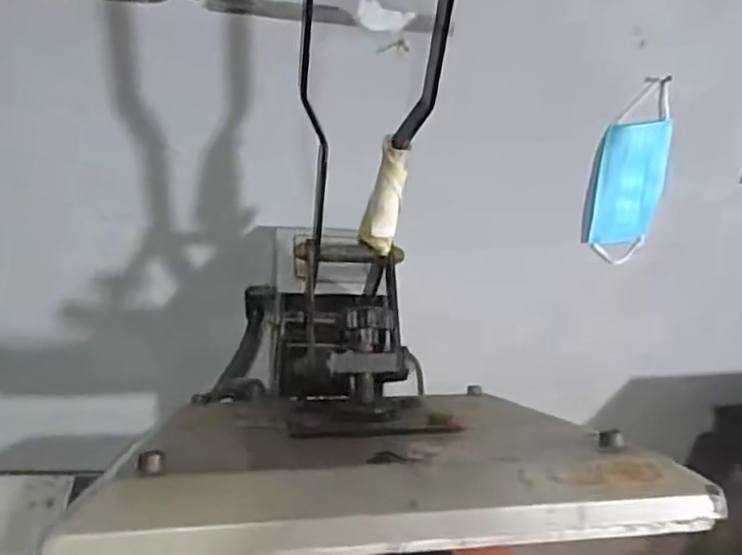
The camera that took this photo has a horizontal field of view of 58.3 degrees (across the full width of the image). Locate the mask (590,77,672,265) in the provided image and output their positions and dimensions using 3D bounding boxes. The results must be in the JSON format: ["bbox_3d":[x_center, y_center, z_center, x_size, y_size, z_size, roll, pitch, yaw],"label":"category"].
[{"bbox_3d":[0.344,-0.134,0.892,0.100,0.252,0.028,-5,34,-5],"label":"mask"}]

